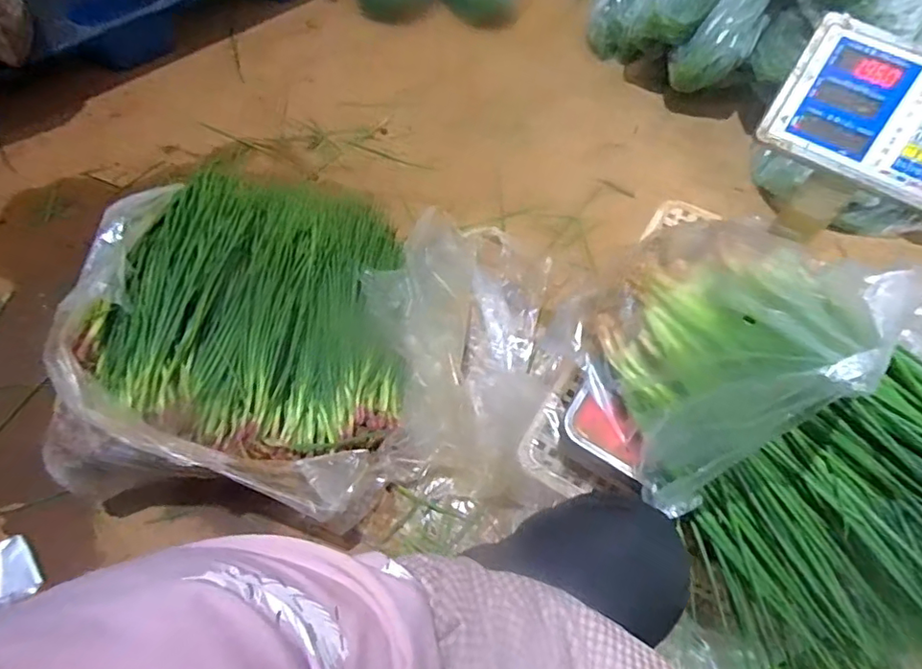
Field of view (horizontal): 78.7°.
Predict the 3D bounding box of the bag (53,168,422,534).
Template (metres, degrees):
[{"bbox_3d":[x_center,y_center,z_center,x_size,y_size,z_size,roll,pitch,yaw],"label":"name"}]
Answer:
[{"bbox_3d":[-0.326,-0.024,0.935,0.499,0.220,0.578,7,61,3],"label":"bag"}]

